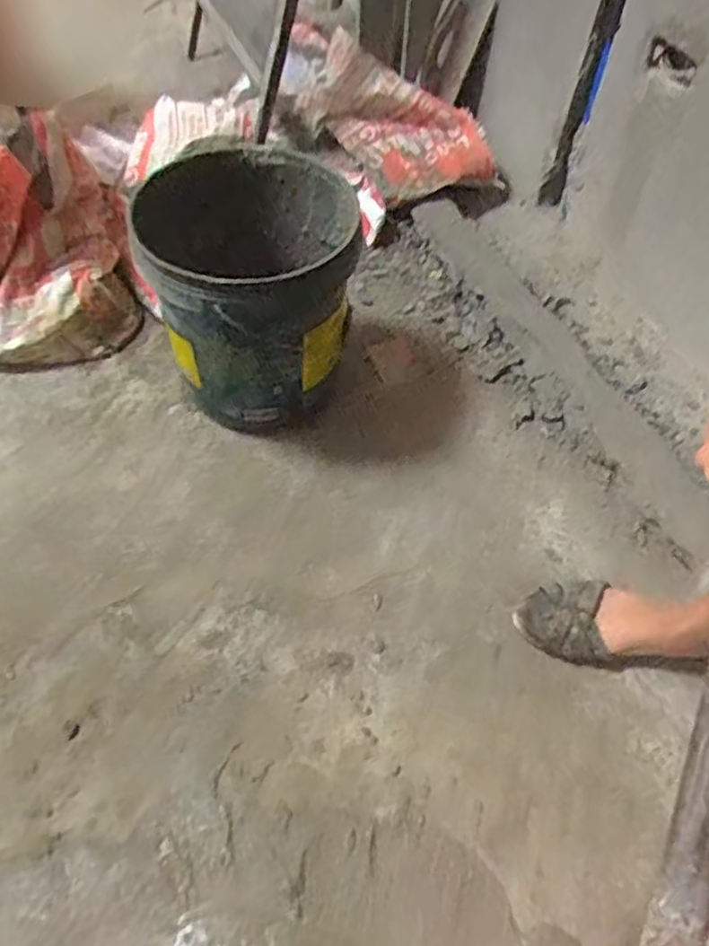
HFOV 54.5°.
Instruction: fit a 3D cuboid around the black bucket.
[{"bbox_3d":[-0.147,-0.275,1.035,0.278,0.325,0.300,0,57,0],"label":"black bucket"}]

